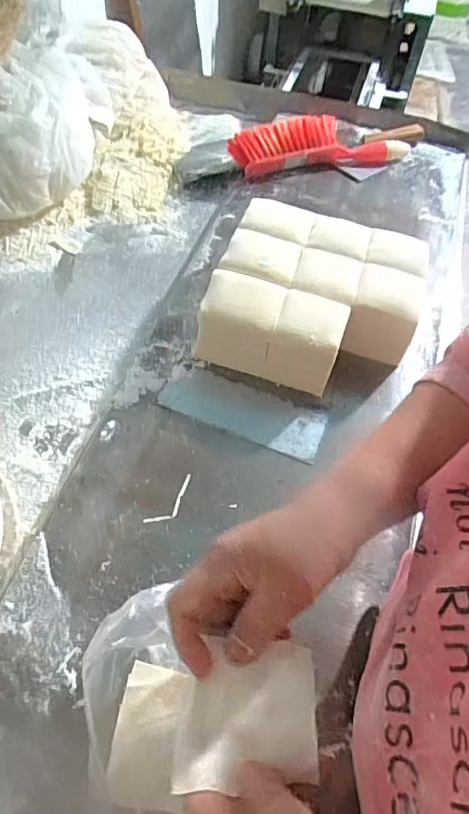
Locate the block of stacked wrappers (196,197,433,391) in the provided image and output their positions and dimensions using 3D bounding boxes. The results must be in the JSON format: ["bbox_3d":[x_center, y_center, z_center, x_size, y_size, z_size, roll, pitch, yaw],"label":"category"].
[{"bbox_3d":[0.104,-0.142,0.667,0.238,0.090,0.230,17,56,8],"label":"block of stacked wrappers"}]

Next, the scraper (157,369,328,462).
[{"bbox_3d":[0.011,0.002,0.621,0.192,0.008,0.072,21,57,11],"label":"scraper"}]

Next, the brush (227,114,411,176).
[{"bbox_3d":[0.150,-0.457,0.907,0.324,0.064,0.086,-12,57,-11],"label":"brush"}]

